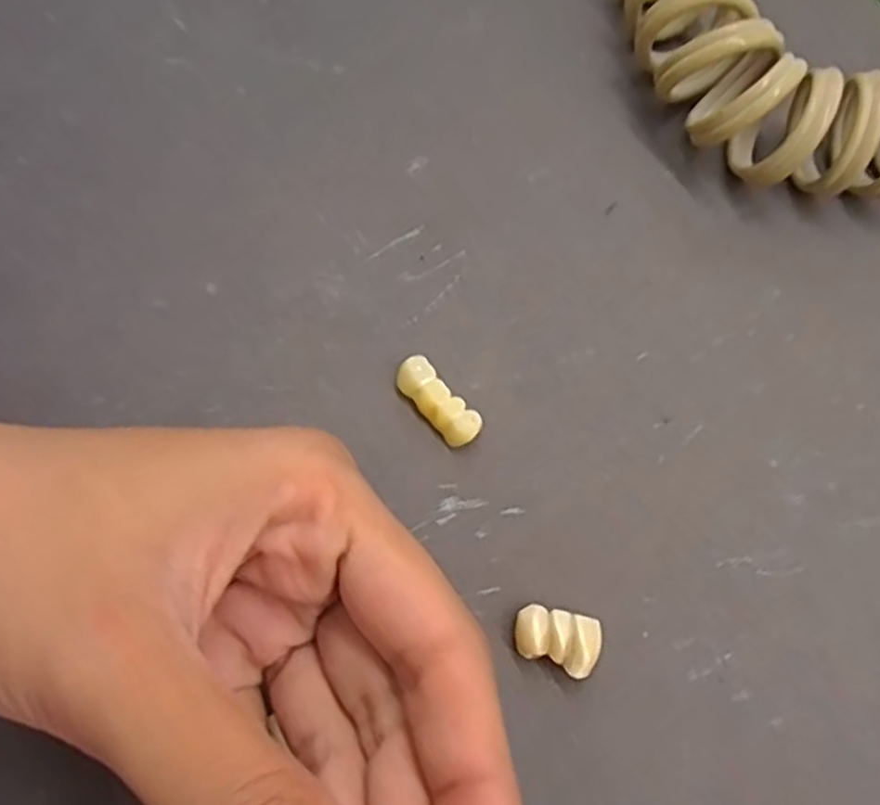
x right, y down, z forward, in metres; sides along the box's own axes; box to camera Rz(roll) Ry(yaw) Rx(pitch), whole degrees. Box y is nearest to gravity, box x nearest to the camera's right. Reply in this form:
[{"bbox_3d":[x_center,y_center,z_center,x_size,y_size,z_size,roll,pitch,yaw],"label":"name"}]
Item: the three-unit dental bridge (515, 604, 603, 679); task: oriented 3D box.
[{"bbox_3d":[0.028,0.057,0.180,0.020,0.008,0.014,21,70,7],"label":"three-unit dental bridge"}]

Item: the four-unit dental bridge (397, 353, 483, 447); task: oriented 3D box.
[{"bbox_3d":[0.000,0.000,0.202,0.010,0.008,0.027,-38,74,-14],"label":"four-unit dental bridge"}]

